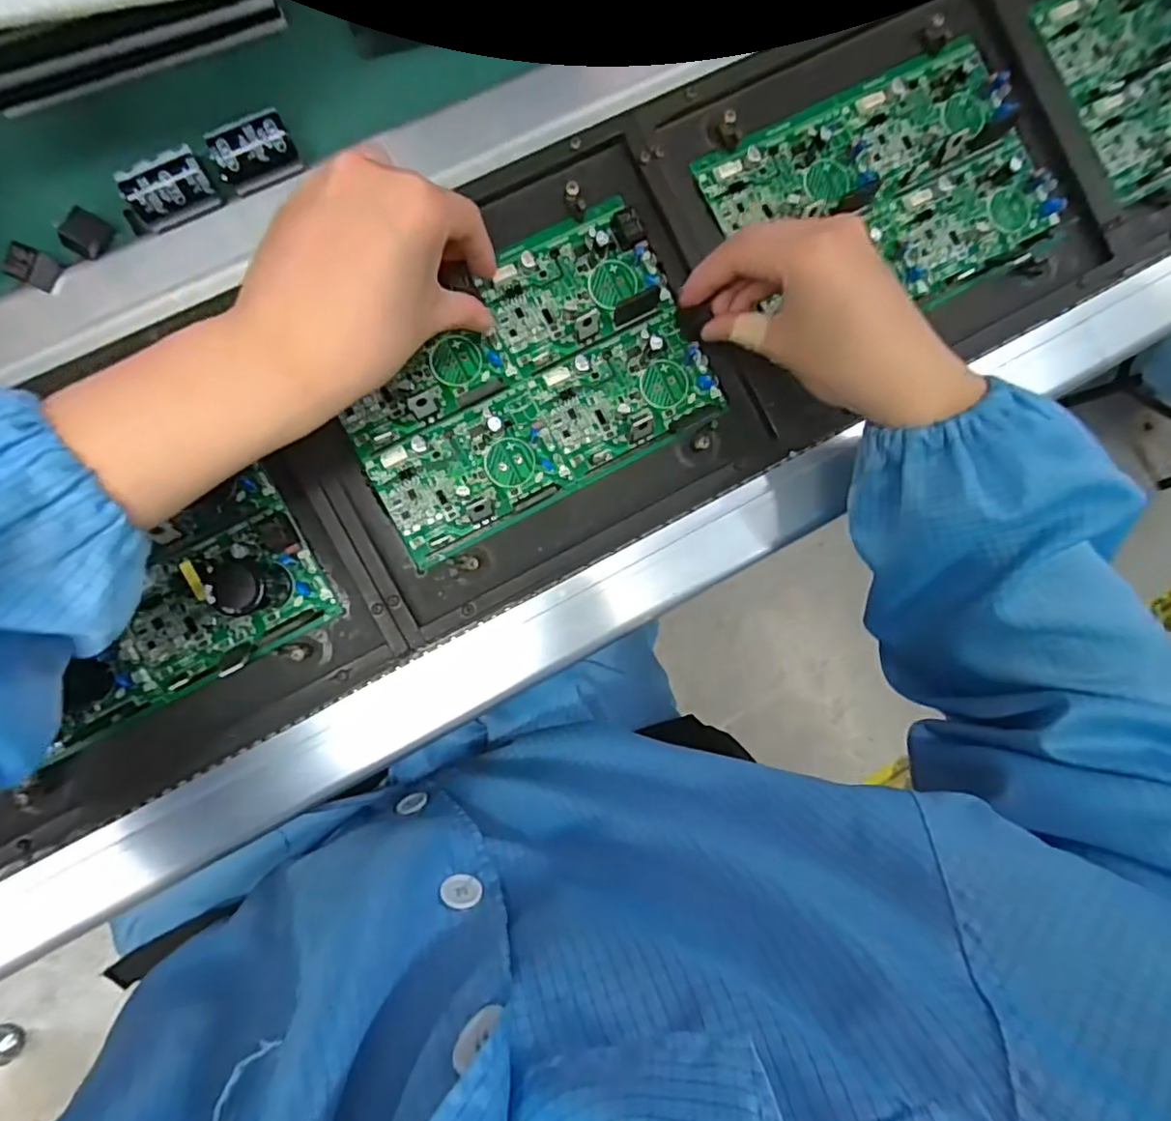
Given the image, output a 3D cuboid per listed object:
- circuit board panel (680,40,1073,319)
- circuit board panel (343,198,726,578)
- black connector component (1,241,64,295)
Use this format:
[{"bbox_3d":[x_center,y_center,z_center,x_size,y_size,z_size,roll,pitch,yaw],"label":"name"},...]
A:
[{"bbox_3d":[0.199,-0.240,0.402,0.215,0.018,0.147,-27,93,-6],"label":"circuit board panel"},{"bbox_3d":[-0.038,-0.111,0.372,0.216,0.016,0.148,-28,93,-6],"label":"circuit board panel"},{"bbox_3d":[-0.301,-0.160,0.335,0.016,0.018,0.019,24,87,-6],"label":"black connector component"}]

